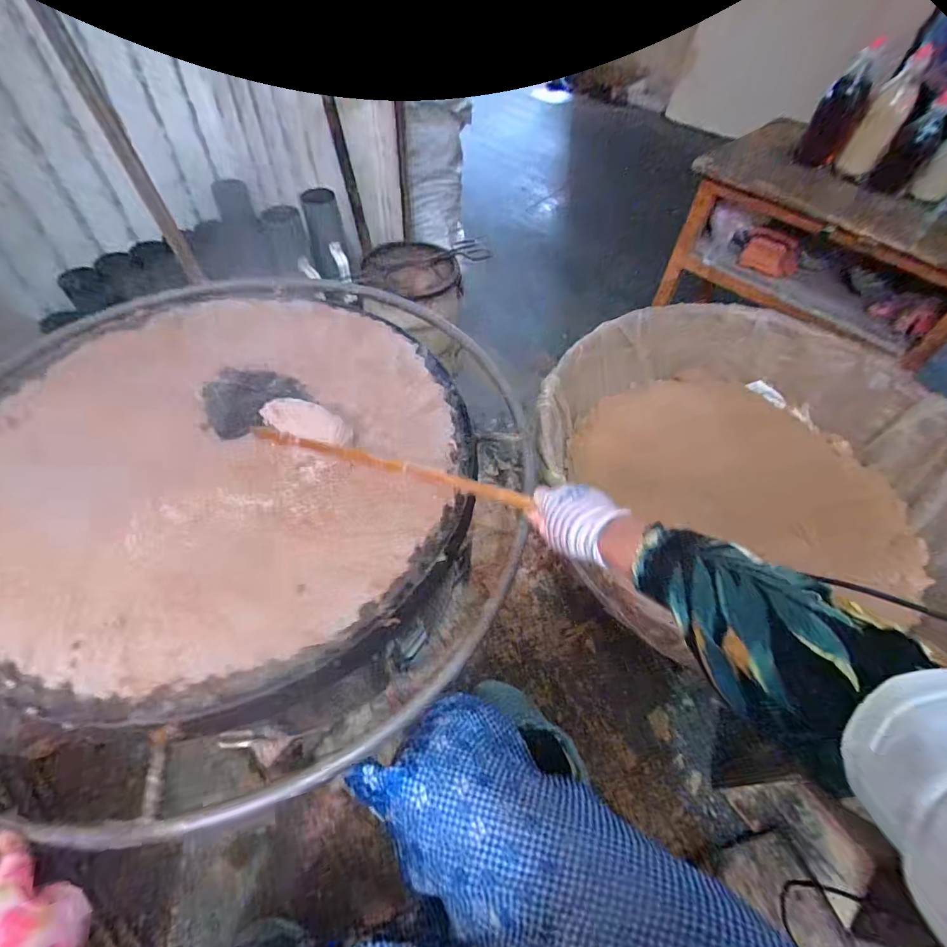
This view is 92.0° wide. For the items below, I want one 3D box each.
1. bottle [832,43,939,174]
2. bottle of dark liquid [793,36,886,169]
[{"bbox_3d":[0.760,-0.662,0.844,0.062,0.171,0.058,33,60,20],"label":"bottle"},{"bbox_3d":[0.697,-0.697,0.869,0.074,0.174,0.067,29,58,17],"label":"bottle of dark liquid"}]

